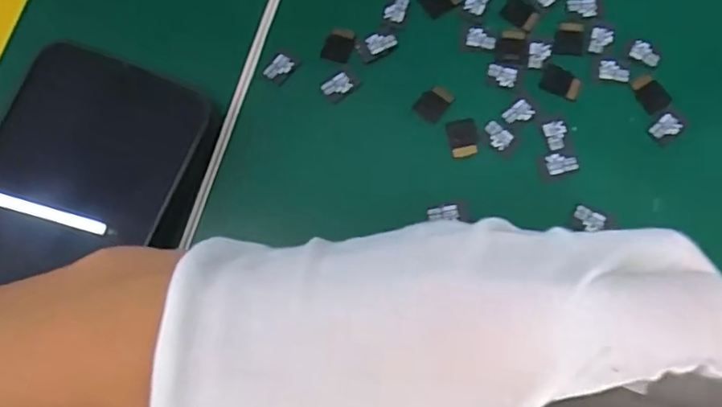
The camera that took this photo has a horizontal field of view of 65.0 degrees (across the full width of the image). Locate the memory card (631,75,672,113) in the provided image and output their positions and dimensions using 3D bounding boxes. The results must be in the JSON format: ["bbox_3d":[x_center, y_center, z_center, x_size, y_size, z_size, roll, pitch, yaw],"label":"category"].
[{"bbox_3d":[0.114,-0.043,0.222,0.012,0.004,0.015,-27,77,-2],"label":"memory card"}]

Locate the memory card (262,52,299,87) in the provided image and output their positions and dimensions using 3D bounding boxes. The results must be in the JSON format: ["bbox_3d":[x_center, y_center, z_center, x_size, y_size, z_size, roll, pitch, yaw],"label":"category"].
[{"bbox_3d":[-0.032,-0.054,0.227,0.010,0.004,0.012,35,78,8],"label":"memory card"}]

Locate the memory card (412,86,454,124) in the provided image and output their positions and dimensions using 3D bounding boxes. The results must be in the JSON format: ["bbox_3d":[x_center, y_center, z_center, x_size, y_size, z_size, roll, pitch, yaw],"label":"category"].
[{"bbox_3d":[0.028,-0.039,0.224,0.011,0.004,0.015,37,82,11],"label":"memory card"}]

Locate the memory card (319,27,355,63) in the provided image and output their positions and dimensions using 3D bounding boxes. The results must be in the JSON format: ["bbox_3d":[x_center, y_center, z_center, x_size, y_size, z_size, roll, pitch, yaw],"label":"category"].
[{"bbox_3d":[-0.009,-0.064,0.229,0.011,0.004,0.015,17,79,2],"label":"memory card"}]

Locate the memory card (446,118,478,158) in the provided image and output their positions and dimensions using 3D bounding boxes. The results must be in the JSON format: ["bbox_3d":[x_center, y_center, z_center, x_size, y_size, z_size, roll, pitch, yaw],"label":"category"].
[{"bbox_3d":[0.040,-0.025,0.219,0.011,0.004,0.015,-9,75,1],"label":"memory card"}]

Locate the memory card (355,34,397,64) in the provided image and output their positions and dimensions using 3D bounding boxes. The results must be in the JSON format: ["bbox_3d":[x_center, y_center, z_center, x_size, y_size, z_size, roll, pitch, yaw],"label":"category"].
[{"bbox_3d":[0.007,-0.063,0.229,0.016,0.004,0.010,-25,84,-4],"label":"memory card"}]

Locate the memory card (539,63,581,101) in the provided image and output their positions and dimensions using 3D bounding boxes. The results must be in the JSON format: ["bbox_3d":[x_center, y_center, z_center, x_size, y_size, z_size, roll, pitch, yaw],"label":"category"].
[{"bbox_3d":[0.079,-0.048,0.224,0.015,0.004,0.011,25,78,7],"label":"memory card"}]

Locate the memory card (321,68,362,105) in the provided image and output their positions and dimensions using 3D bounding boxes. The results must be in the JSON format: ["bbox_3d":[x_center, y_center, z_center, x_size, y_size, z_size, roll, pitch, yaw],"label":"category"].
[{"bbox_3d":[-0.008,-0.047,0.225,0.014,0.004,0.011,-41,83,-11],"label":"memory card"}]

